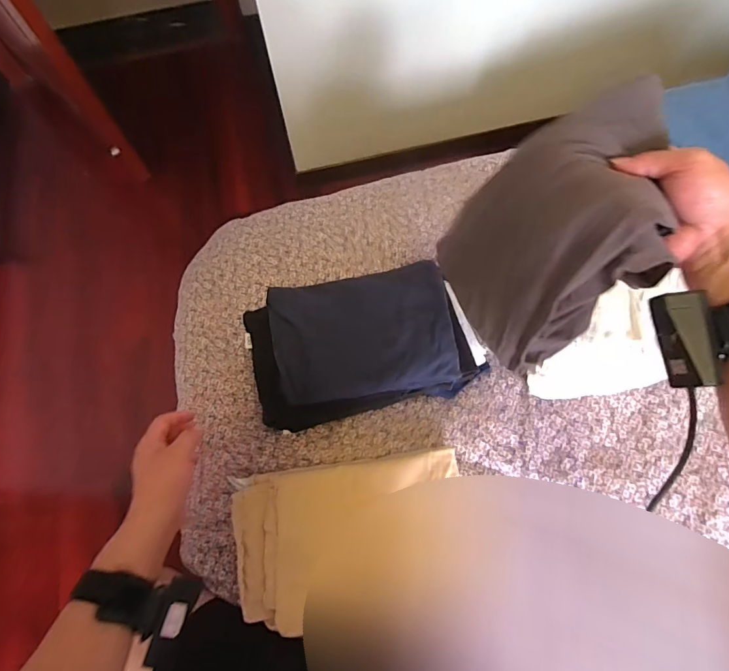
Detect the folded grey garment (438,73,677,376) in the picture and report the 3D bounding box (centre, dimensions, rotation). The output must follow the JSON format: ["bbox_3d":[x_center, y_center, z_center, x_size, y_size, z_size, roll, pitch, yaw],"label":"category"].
[{"bbox_3d":[0.180,-0.089,0.403,0.144,0.186,0.173,-10,65,-5],"label":"folded grey garment"}]

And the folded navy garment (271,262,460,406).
[{"bbox_3d":[0.000,-0.003,0.539,0.225,0.039,0.157,-12,68,-3],"label":"folded navy garment"}]

